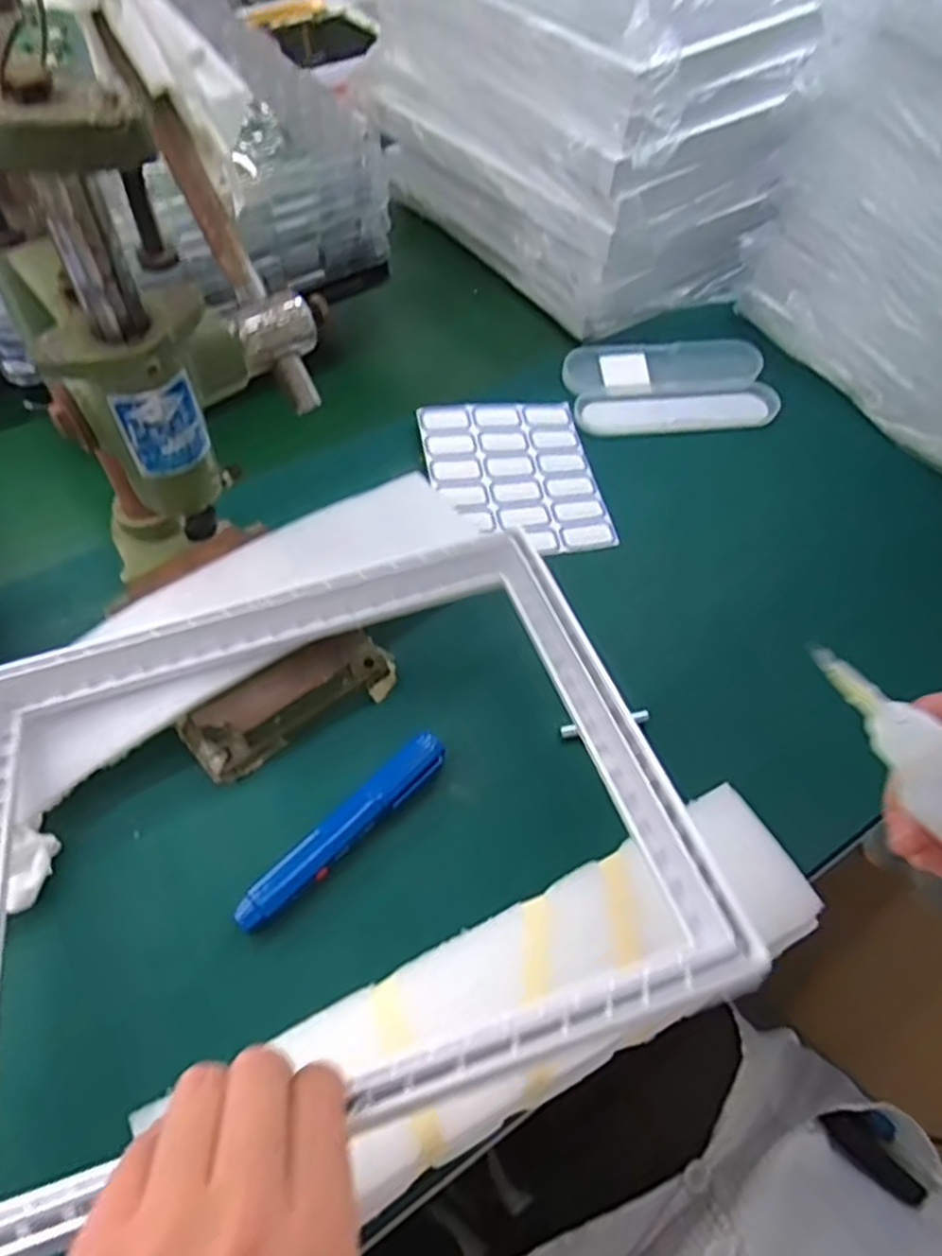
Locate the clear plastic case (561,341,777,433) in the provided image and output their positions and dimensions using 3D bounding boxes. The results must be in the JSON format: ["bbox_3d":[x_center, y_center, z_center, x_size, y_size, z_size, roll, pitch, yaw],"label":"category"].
[{"bbox_3d":[0.171,-0.208,0.654,0.175,0.028,0.089,-3,56,-4],"label":"clear plastic case"}]

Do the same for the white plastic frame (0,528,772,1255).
[{"bbox_3d":[-0.078,0.085,0.356,0.324,0.026,0.278,-16,49,-9],"label":"white plastic frame"}]

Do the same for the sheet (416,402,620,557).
[{"bbox_3d":[0.034,-0.119,0.593,0.128,0.010,0.150,-7,64,-9],"label":"sheet"}]

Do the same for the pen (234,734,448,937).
[{"bbox_3d":[-0.071,0.117,0.437,0.022,0.027,0.143,40,63,22],"label":"pen"}]

